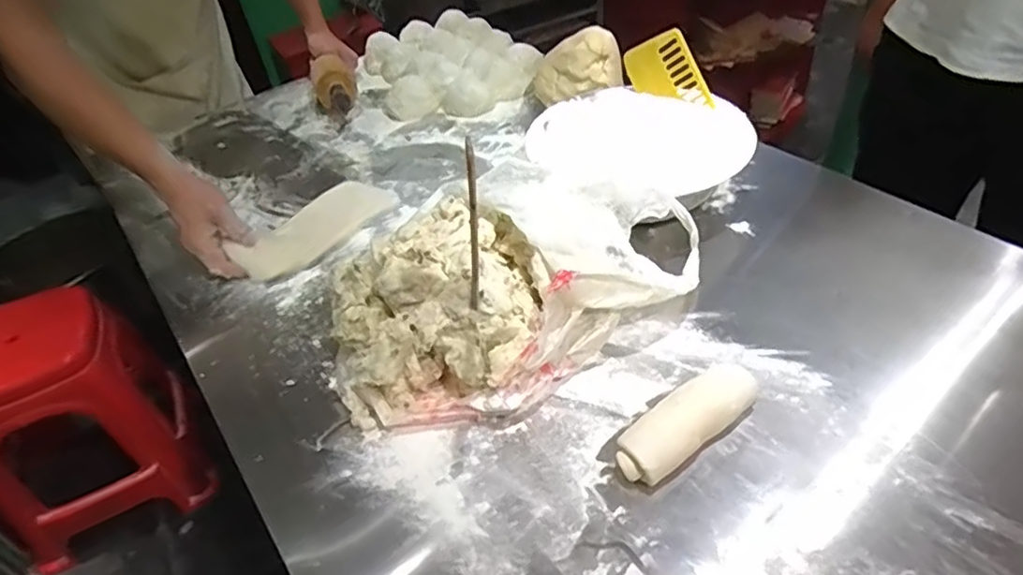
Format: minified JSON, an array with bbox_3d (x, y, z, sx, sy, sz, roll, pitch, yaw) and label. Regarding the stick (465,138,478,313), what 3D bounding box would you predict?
[{"bbox_3d":[-0.029,-0.039,0.482,0.008,0.218,0.013,-15,64,-10],"label":"stick"}]

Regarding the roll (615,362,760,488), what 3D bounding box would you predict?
[{"bbox_3d":[0.150,0.116,0.545,0.140,0.041,0.047,-27,47,-22],"label":"roll"}]

